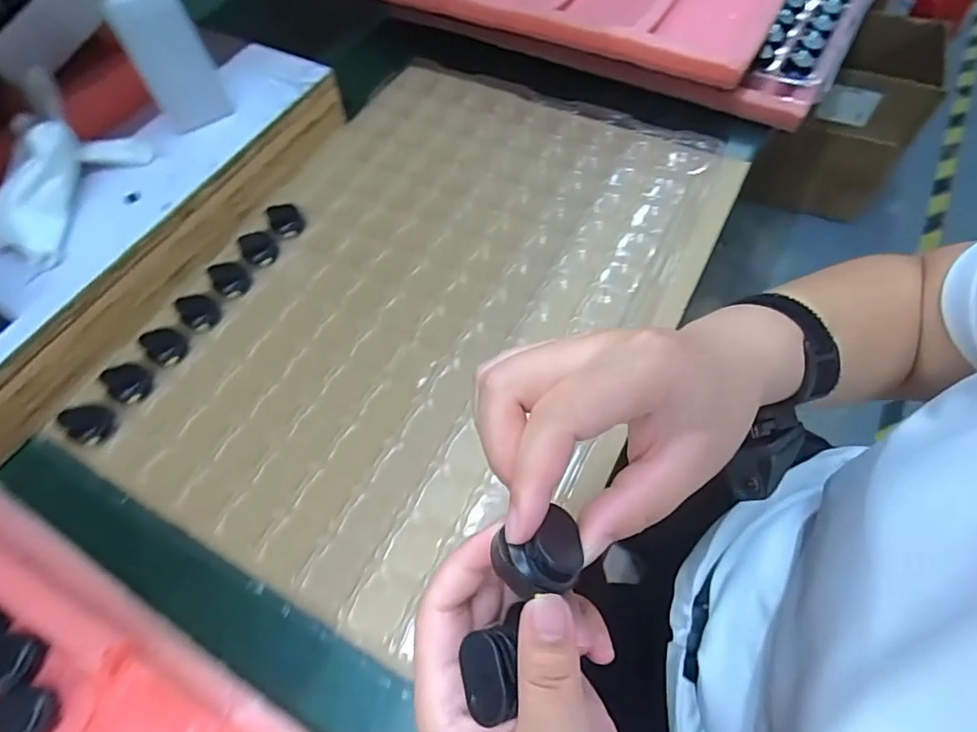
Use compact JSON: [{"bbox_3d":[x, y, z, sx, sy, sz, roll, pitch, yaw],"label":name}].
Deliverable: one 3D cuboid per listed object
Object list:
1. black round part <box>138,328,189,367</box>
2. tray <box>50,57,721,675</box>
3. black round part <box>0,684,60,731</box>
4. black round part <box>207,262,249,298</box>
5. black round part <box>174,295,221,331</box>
[{"bbox_3d":[-0.252,-0.016,0.417,0.028,0.013,0.029,-1,61,2],"label":"black round part"},{"bbox_3d":[-0.050,-0.071,0.447,0.367,0.035,0.500,24,64,15],"label":"tray"},{"bbox_3d":[-0.235,0.177,0.268,0.028,0.008,0.030,-1,61,2],"label":"black round part"},{"bbox_3d":[-0.215,-0.072,0.444,0.027,0.015,0.025,-1,61,2],"label":"black round part"},{"bbox_3d":[-0.233,-0.044,0.429,0.028,0.018,0.024,-38,66,-17],"label":"black round part"}]

